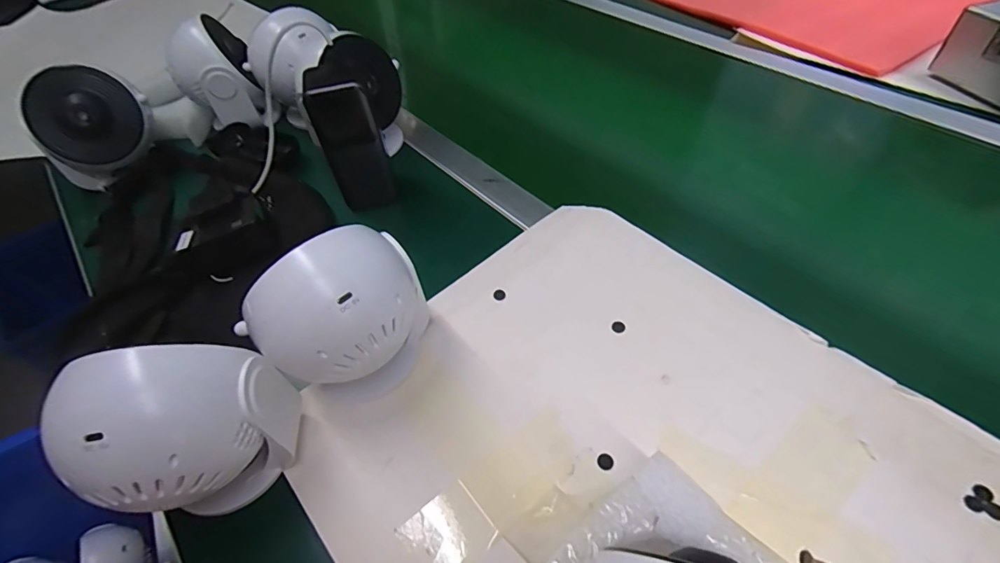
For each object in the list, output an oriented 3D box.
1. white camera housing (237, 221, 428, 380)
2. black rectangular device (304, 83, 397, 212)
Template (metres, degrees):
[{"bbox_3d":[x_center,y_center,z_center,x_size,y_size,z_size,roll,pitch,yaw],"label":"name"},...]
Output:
[{"bbox_3d":[-0.101,0.029,0.319,0.109,0.123,0.070,-38,56,-25],"label":"white camera housing"},{"bbox_3d":[-0.135,-0.120,0.440,0.053,0.129,0.015,-28,52,-18],"label":"black rectangular device"}]

